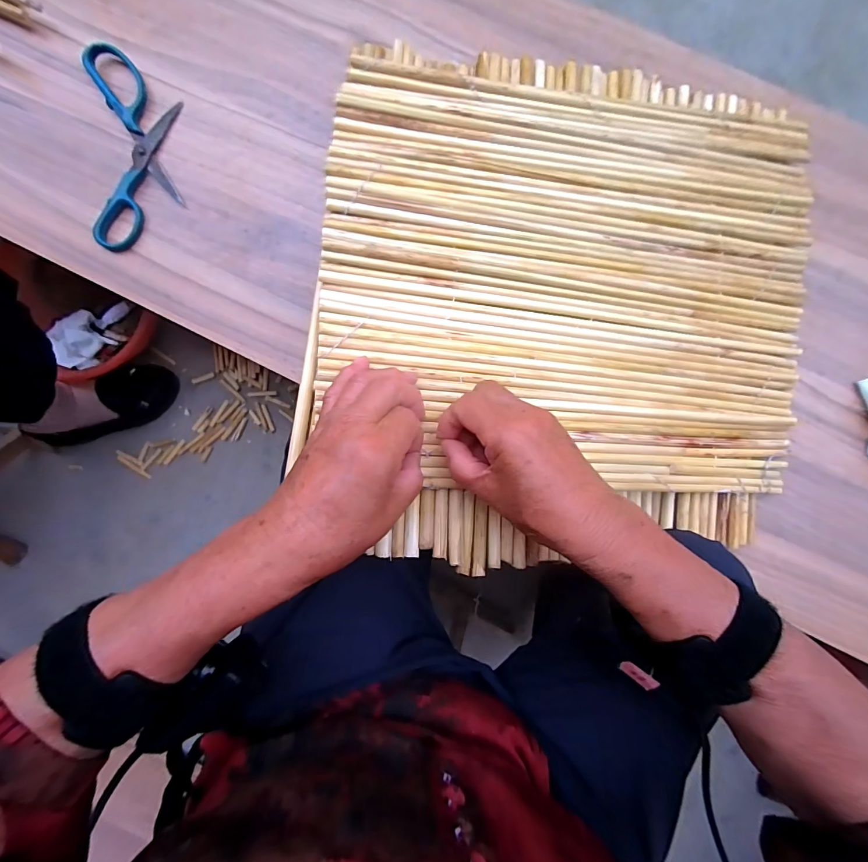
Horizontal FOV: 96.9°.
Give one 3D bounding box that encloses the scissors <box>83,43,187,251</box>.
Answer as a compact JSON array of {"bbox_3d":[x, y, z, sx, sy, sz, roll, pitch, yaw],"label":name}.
[{"bbox_3d":[-0.311,-0.294,0.398,0.087,0.014,0.201,-1,90,1],"label":"scissors"}]

